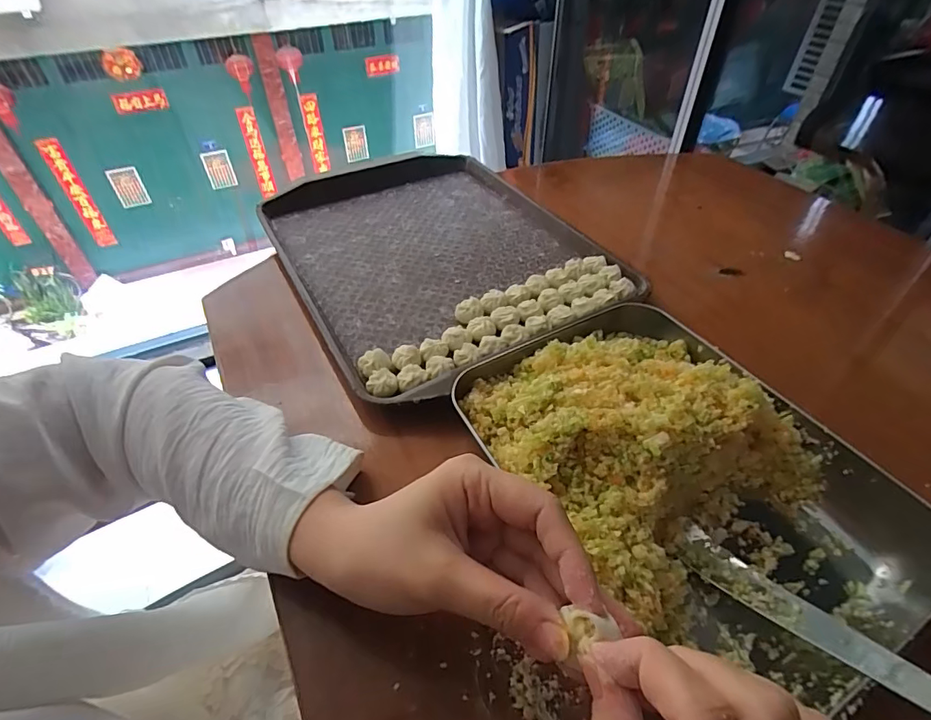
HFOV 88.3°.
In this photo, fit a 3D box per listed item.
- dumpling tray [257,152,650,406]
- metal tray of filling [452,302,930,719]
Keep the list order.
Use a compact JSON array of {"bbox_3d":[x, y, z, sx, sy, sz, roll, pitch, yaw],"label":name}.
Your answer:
[{"bbox_3d":[-0.038,-0.125,0.530,0.300,0.034,0.419,-22,49,-20],"label":"dumpling tray"},{"bbox_3d":[0.134,0.059,0.298,0.204,0.063,0.267,-28,51,-25],"label":"metal tray of filling"}]

